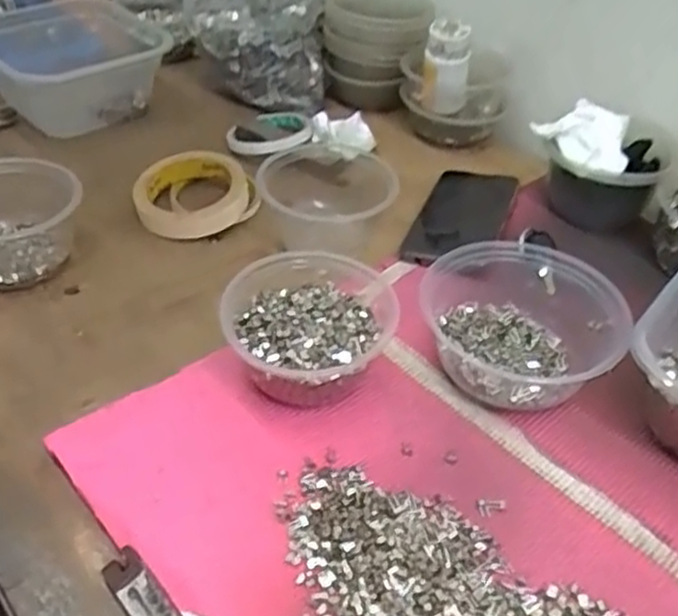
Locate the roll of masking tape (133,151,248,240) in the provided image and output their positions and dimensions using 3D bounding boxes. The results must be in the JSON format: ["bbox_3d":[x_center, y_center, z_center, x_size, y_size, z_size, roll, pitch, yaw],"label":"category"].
[{"bbox_3d":[-0.134,-0.103,0.656,0.096,0.032,0.096,0,46,0],"label":"roll of masking tape"}]

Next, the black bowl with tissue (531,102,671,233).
[{"bbox_3d":[0.236,-0.132,0.663,0.114,0.086,0.096,20,44,17],"label":"black bowl with tissue"}]

